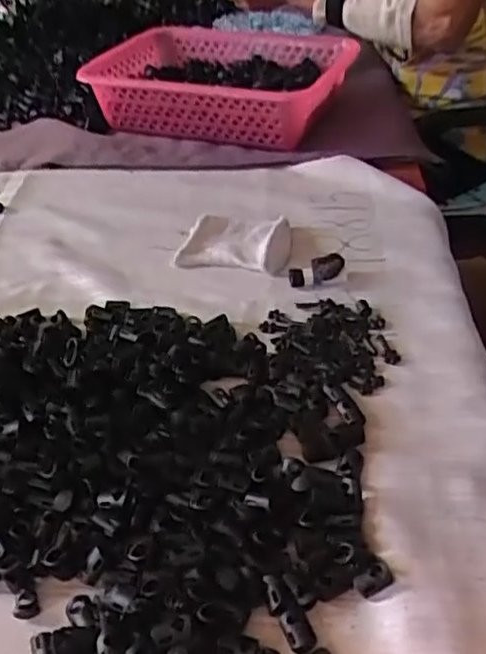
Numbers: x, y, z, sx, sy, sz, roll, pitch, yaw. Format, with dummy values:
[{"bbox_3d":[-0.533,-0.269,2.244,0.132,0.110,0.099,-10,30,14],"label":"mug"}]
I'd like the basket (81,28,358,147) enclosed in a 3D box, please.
[{"bbox_3d":[-0.012,-0.248,0.684,0.278,0.082,0.122,20,46,27],"label":"basket"}]

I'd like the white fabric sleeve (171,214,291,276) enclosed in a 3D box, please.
[{"bbox_3d":[-0.007,-0.074,0.559,0.095,0.019,0.063,4,41,10],"label":"white fabric sleeve"}]

